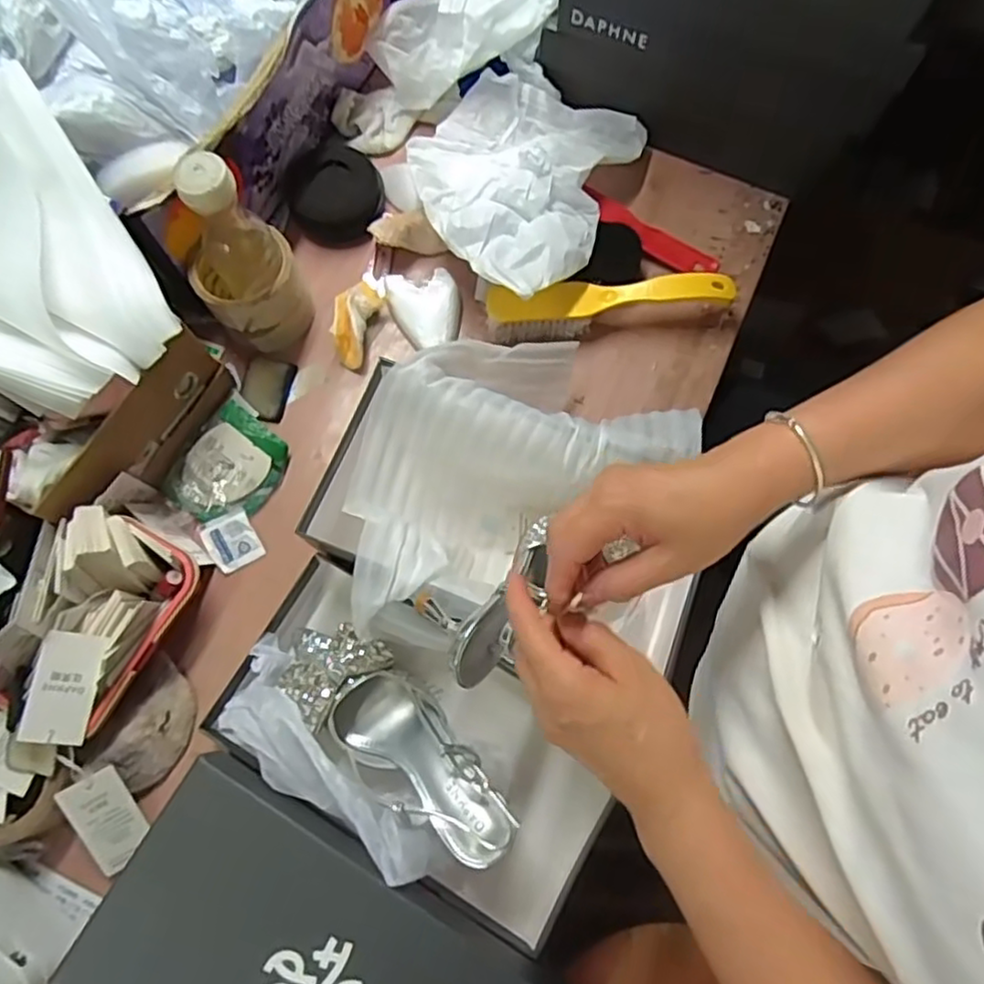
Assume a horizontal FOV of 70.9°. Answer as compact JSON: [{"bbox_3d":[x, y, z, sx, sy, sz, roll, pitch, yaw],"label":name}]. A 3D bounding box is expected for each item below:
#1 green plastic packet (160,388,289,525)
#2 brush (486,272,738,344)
[{"bbox_3d":[-0.232,-0.025,0.616,0.083,0.021,0.108,32,77,9],"label":"green plastic packet"},{"bbox_3d":[0.109,-0.179,0.644,0.227,0.044,0.044,-7,74,-2],"label":"brush"}]

